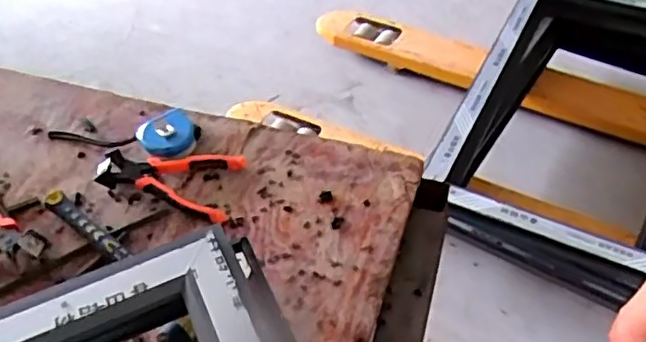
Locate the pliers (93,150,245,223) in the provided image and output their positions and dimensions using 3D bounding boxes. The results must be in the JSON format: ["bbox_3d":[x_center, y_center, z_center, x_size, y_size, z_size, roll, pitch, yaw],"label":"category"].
[{"bbox_3d":[-0.179,0.003,0.734,0.151,0.032,0.090,10,50,11],"label":"pliers"}]

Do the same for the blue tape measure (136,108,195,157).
[{"bbox_3d":[-0.195,-0.046,0.777,0.066,0.027,0.062,-1,49,1],"label":"blue tape measure"}]

